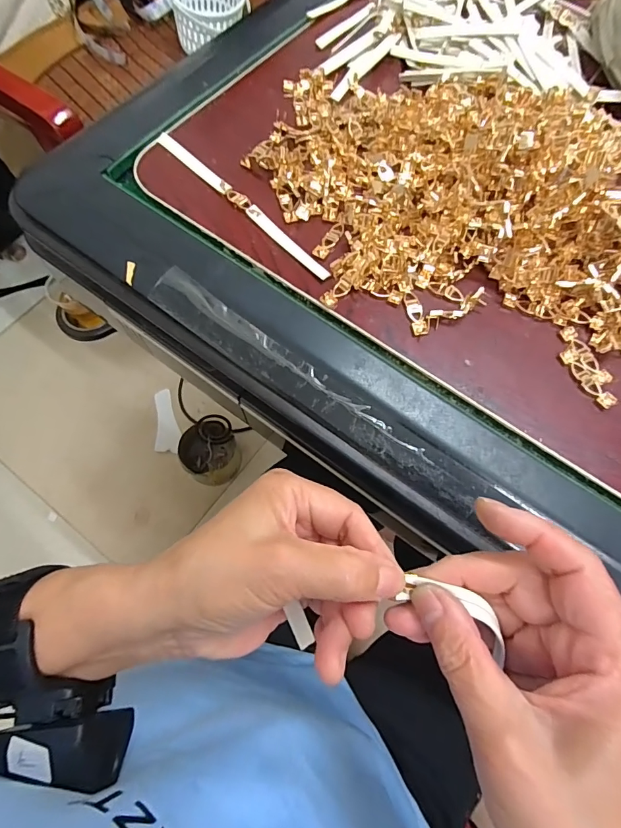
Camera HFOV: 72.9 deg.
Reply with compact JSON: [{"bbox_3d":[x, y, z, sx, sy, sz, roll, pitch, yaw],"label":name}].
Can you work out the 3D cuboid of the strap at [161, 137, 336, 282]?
[{"bbox_3d":[-0.062,-0.186,0.367,0.013,0.004,0.218,-42,75,-15],"label":"strap"}]

